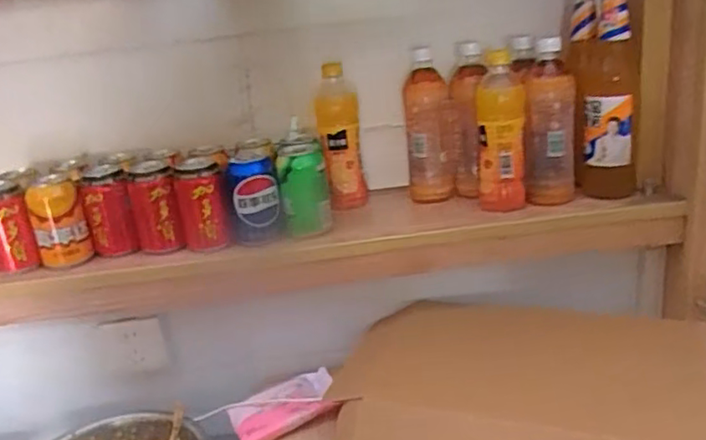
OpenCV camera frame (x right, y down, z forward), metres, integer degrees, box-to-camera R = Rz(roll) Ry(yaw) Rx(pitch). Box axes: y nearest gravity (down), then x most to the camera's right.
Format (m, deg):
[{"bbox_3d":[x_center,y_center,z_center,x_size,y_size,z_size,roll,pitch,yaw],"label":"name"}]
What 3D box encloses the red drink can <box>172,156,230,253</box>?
[{"bbox_3d":[-0.197,-0.023,0.810,0.067,0.108,0.074,-12,21,-14],"label":"red drink can"}]

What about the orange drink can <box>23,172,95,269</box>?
[{"bbox_3d":[-0.385,0.002,0.801,0.064,0.106,0.061,-16,22,-23],"label":"orange drink can"}]

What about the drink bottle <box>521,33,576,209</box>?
[{"bbox_3d":[0.263,-0.128,0.826,0.067,0.205,0.075,0,22,19],"label":"drink bottle"}]

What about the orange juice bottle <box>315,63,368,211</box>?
[{"bbox_3d":[-0.019,-0.119,0.901,0.060,0.197,0.064,-9,20,-4],"label":"orange juice bottle"}]

